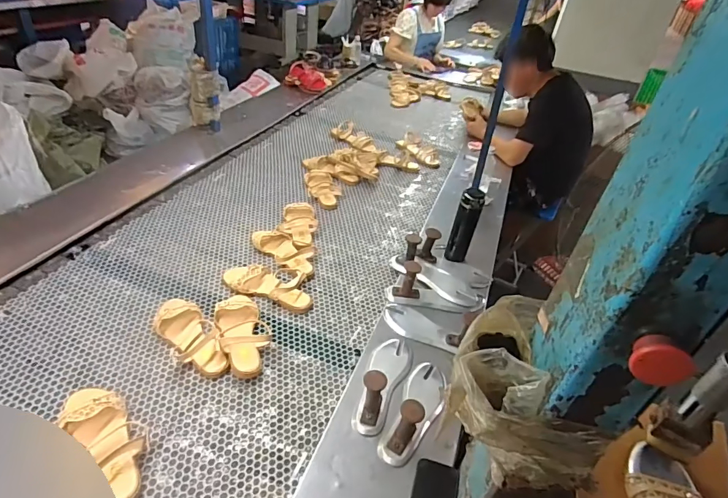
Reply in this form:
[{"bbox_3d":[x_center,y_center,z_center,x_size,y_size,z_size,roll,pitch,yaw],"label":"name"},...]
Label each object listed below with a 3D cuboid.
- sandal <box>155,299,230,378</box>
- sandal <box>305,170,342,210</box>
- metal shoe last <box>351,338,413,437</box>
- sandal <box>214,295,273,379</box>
[{"bbox_3d":[-0.385,0.186,0.930,0.097,0.056,0.239,-26,50,-33],"label":"sandal"},{"bbox_3d":[-0.146,-0.220,1.521,0.114,0.049,0.232,-3,38,-14],"label":"sandal"},{"bbox_3d":[0.045,0.237,0.849,0.082,0.104,0.235,16,41,9],"label":"metal shoe last"},{"bbox_3d":[-0.270,0.182,0.954,0.108,0.057,0.223,-10,43,-20],"label":"sandal"}]

